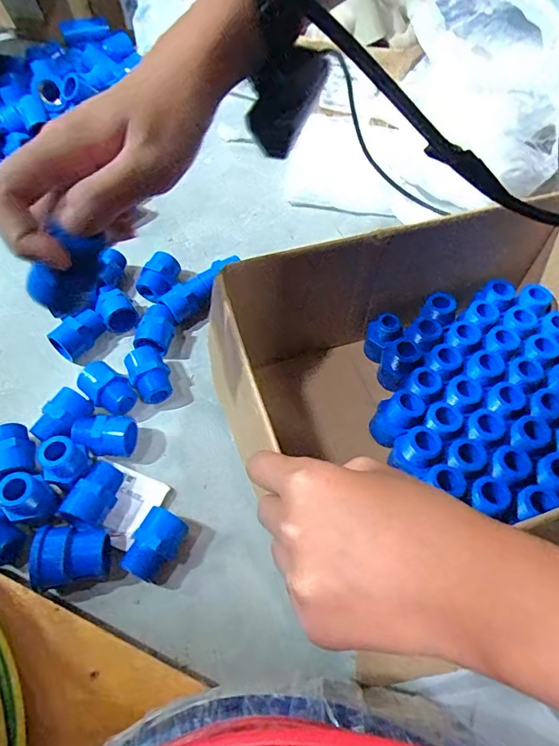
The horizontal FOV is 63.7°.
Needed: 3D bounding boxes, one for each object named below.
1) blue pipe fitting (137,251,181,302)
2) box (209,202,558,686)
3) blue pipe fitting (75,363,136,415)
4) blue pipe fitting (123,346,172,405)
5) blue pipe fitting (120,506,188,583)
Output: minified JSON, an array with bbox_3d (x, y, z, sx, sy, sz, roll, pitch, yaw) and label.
[{"bbox_3d":[-0.122,-0.094,0.452,0.029,0.034,0.042,20,59,11],"label":"blue pipe fitting"},{"bbox_3d":[0.125,0.011,0.342,0.307,0.141,0.204,-15,59,-10],"label":"box"},{"bbox_3d":[-0.146,0.014,0.382,0.044,0.032,0.031,37,63,20],"label":"blue pipe fitting"},{"bbox_3d":[-0.113,0.003,0.392,0.032,0.030,0.043,-23,60,-15],"label":"blue pipe fitting"},{"bbox_3d":[-0.085,0.120,0.313,0.032,0.031,0.044,19,59,11],"label":"blue pipe fitting"}]

